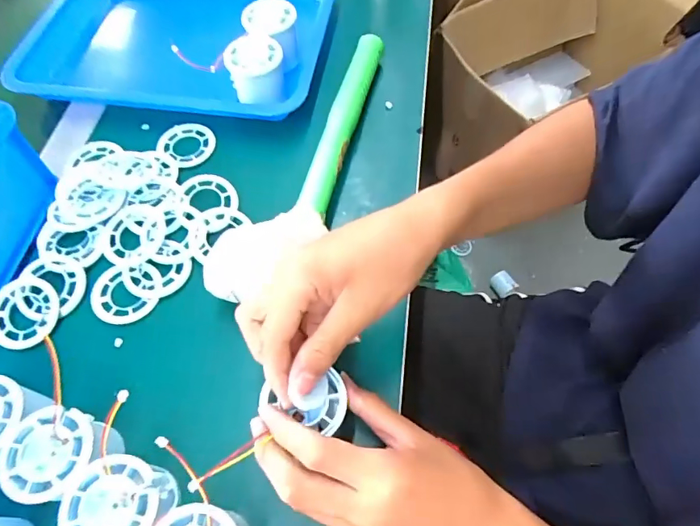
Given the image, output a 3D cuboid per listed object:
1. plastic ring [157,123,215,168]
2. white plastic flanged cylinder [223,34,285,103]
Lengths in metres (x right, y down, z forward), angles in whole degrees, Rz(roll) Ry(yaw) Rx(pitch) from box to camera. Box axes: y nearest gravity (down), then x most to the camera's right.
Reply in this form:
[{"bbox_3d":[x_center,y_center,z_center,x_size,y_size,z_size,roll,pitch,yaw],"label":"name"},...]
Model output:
[{"bbox_3d":[-0.168,-0.122,0.466,0.056,0.010,0.053,1,63,-2],"label":"plastic ring"},{"bbox_3d":[-0.096,-0.196,0.471,0.055,0.055,0.062,-10,62,-4],"label":"white plastic flanged cylinder"}]

